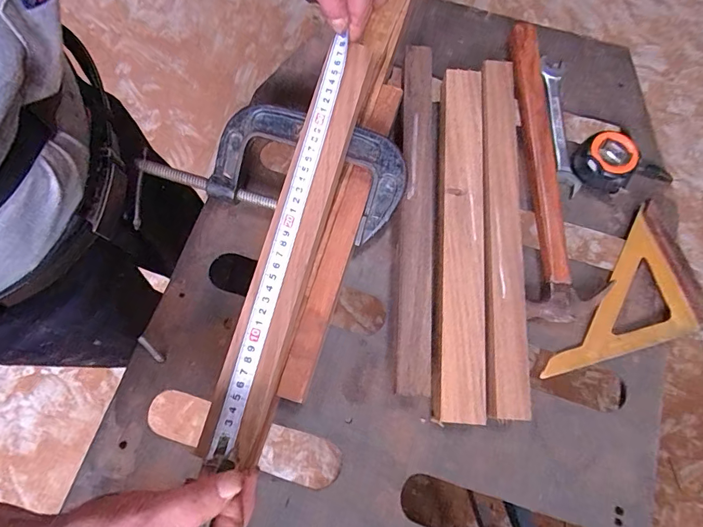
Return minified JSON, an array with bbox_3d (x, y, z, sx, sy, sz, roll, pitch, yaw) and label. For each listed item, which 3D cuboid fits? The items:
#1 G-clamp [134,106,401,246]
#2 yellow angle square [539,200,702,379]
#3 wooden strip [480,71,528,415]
[{"bbox_3d":[-0.089,-0.092,0.432,0.286,0.058,0.119,9,74,2],"label":"G-clamp"},{"bbox_3d":[0.300,0.052,0.429,0.102,0.018,0.214,35,76,9],"label":"yellow angle square"},{"bbox_3d":[0.156,-0.044,0.428,0.040,0.026,0.381,4,74,1],"label":"wooden strip"}]

